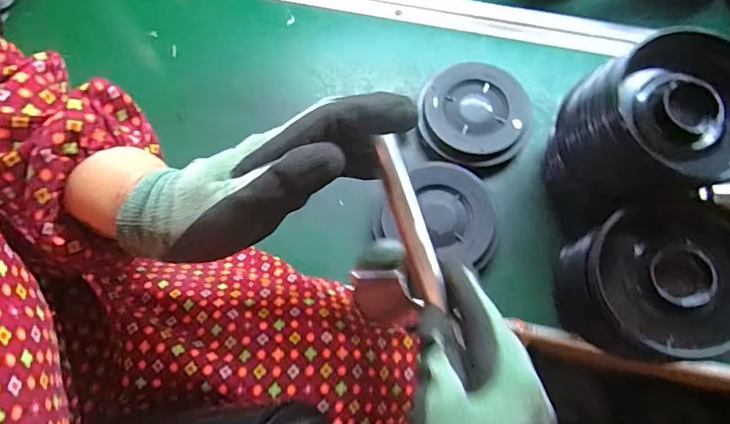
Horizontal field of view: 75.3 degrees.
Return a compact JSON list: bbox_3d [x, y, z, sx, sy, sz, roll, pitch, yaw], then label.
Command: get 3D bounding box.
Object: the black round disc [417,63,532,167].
[{"bbox_3d":[0.117,-0.103,0.509,0.114,0.028,0.116,0,69,0],"label":"black round disc"}]

